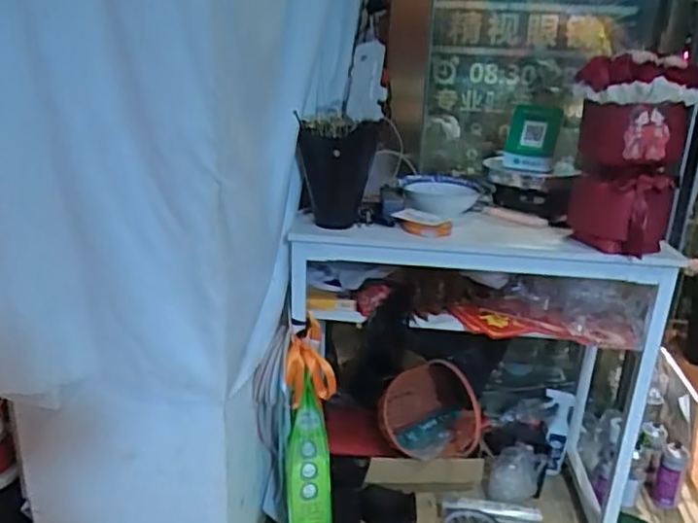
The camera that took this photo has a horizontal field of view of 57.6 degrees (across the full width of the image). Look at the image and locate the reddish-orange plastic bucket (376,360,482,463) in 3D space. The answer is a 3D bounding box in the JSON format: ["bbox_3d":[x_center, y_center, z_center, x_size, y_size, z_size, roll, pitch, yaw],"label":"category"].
[{"bbox_3d":[0.213,0.382,1.640,0.248,0.204,0.200,9,21,19],"label":"reddish-orange plastic bucket"}]

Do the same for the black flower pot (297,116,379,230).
[{"bbox_3d":[-0.019,-0.196,1.403,0.152,0.225,0.212,4,20,6],"label":"black flower pot"}]

